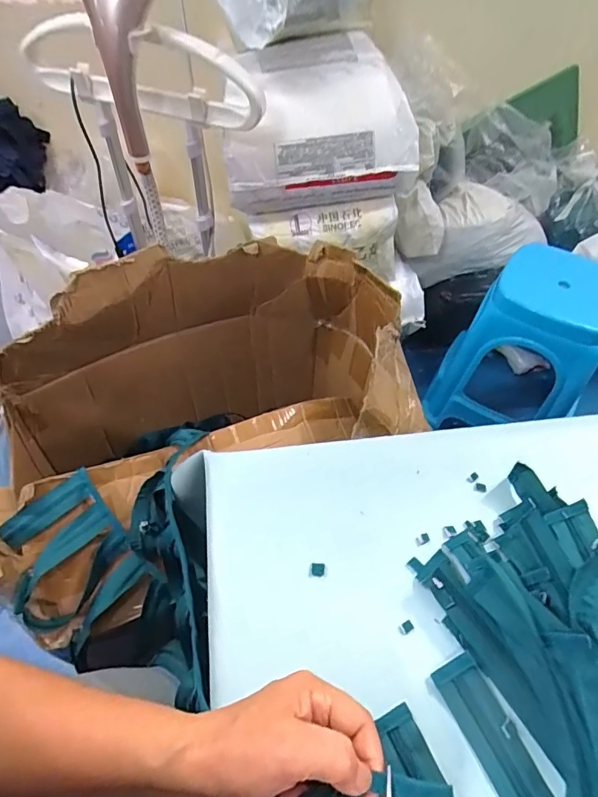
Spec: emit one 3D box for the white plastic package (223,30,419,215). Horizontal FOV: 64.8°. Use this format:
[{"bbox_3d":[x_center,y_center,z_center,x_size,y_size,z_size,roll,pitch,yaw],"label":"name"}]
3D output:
[{"bbox_3d":[0.029,-0.570,0.993,0.379,0.231,0.271,-8,53,-8],"label":"white plastic package"}]

